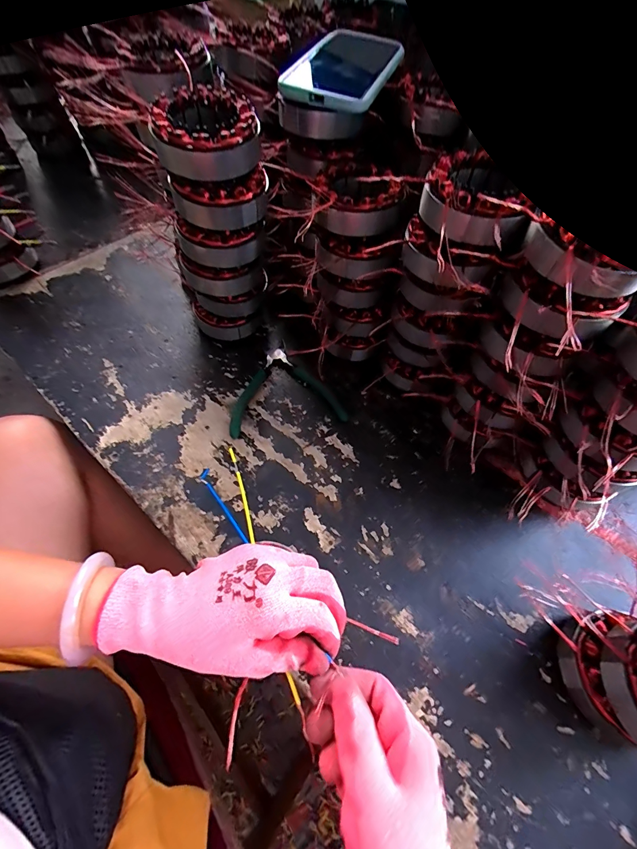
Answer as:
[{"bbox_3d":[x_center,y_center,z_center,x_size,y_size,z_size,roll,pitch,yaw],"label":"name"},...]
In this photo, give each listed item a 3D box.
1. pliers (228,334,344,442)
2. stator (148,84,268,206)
[{"bbox_3d":[-0.046,-0.060,0.428,0.131,0.014,0.151,-8,61,-7],"label":"pliers"},{"bbox_3d":[-0.094,-0.241,0.299,0.087,0.051,0.088,-13,61,-10],"label":"stator"}]

